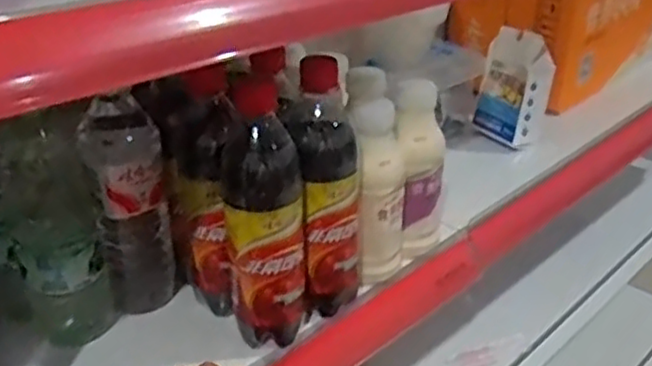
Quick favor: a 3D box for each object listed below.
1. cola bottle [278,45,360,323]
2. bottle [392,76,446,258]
[{"bbox_3d":[-0.004,-0.001,0.587,0.056,0.214,0.075,-5,29,-8],"label":"cola bottle"},{"bbox_3d":[0.086,-0.006,0.648,0.046,0.172,0.047,3,29,7],"label":"bottle"}]

